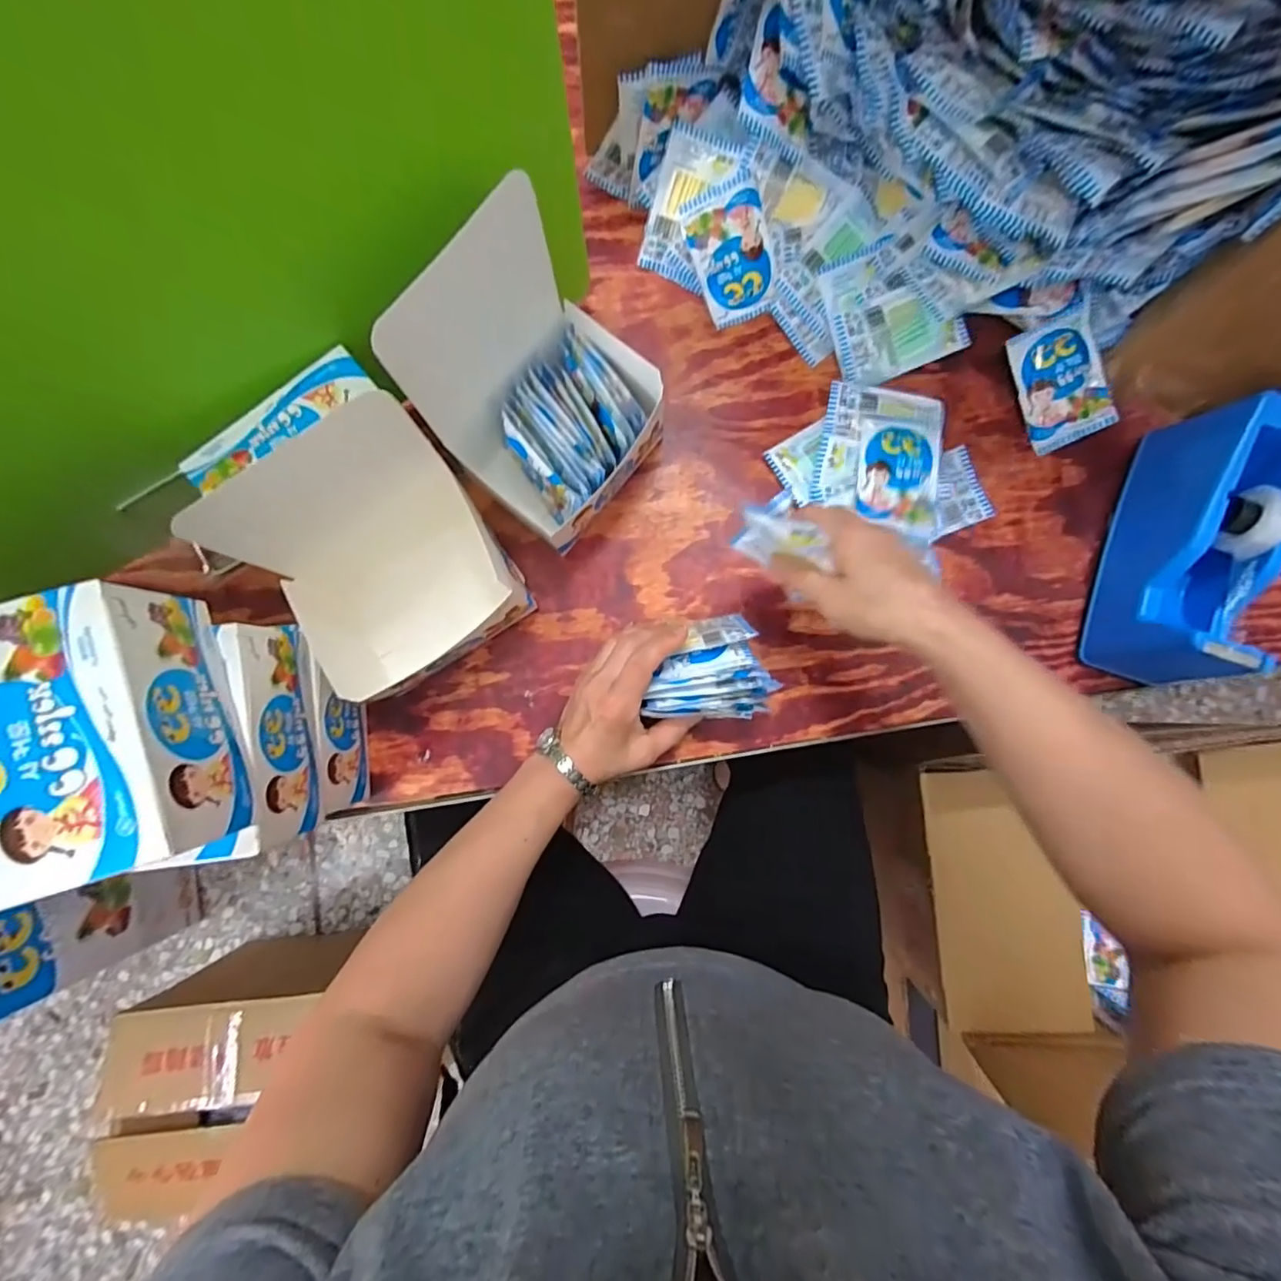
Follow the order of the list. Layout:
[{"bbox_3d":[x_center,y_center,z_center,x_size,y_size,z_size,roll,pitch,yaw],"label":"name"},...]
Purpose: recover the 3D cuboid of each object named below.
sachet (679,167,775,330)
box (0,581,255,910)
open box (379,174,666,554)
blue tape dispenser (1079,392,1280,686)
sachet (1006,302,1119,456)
[{"bbox_3d":[0.081,-0.338,0.498,0.063,0.011,0.104,-18,114,13],"label":"sachet"},{"bbox_3d":[-0.296,0.055,0.303,0.109,0.067,0.143,-18,84,0],"label":"box"},{"bbox_3d":[-0.063,-0.174,0.412,0.117,0.189,0.140,37,87,5],"label":"open box"},{"bbox_3d":[0.427,-0.072,0.443,0.067,0.106,0.208,20,85,3],"label":"blue tape dispenser"},{"bbox_3d":[0.359,-0.221,0.486,0.066,0.013,0.101,-23,105,13],"label":"sachet"}]

